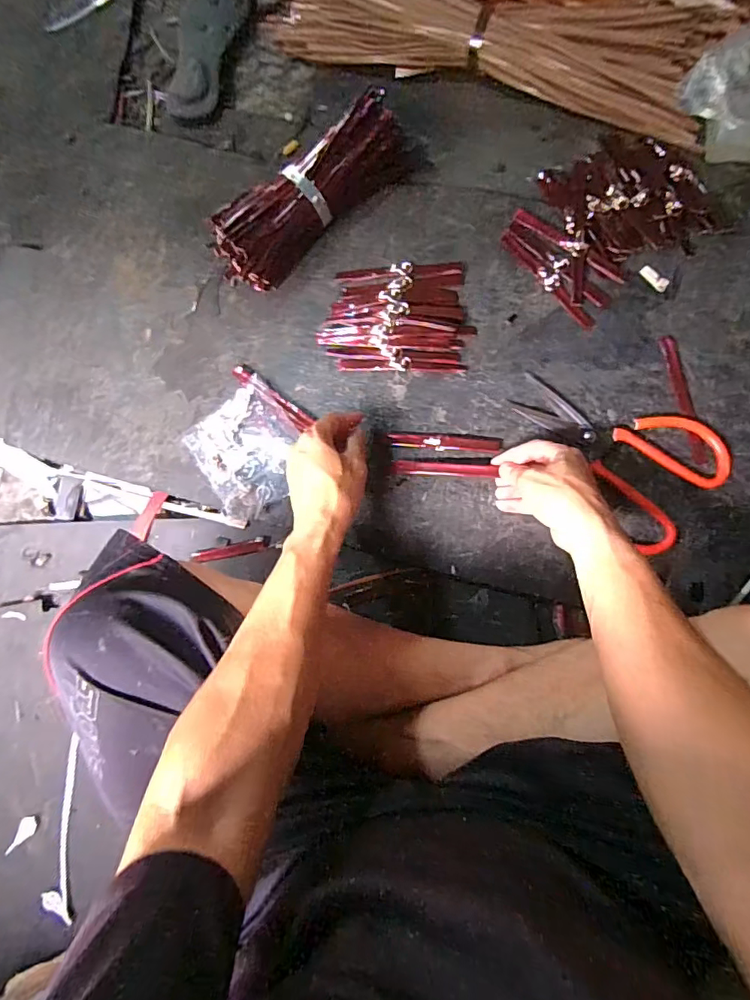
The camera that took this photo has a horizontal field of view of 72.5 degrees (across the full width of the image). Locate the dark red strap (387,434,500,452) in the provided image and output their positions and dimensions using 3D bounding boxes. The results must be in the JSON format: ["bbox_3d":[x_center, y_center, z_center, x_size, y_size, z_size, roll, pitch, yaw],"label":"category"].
[{"bbox_3d":[0.077,-0.063,0.561,0.118,0.008,0.015,4,86,9],"label":"dark red strap"}]

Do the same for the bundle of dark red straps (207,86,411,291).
[{"bbox_3d":[-0.074,-0.346,0.586,0.257,0.052,0.081,-39,81,3],"label":"bundle of dark red straps"}]

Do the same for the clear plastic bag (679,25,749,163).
[{"bbox_3d":[0.393,-0.446,0.558,0.098,0.038,0.143,-1,85,8],"label":"clear plastic bag"}]

